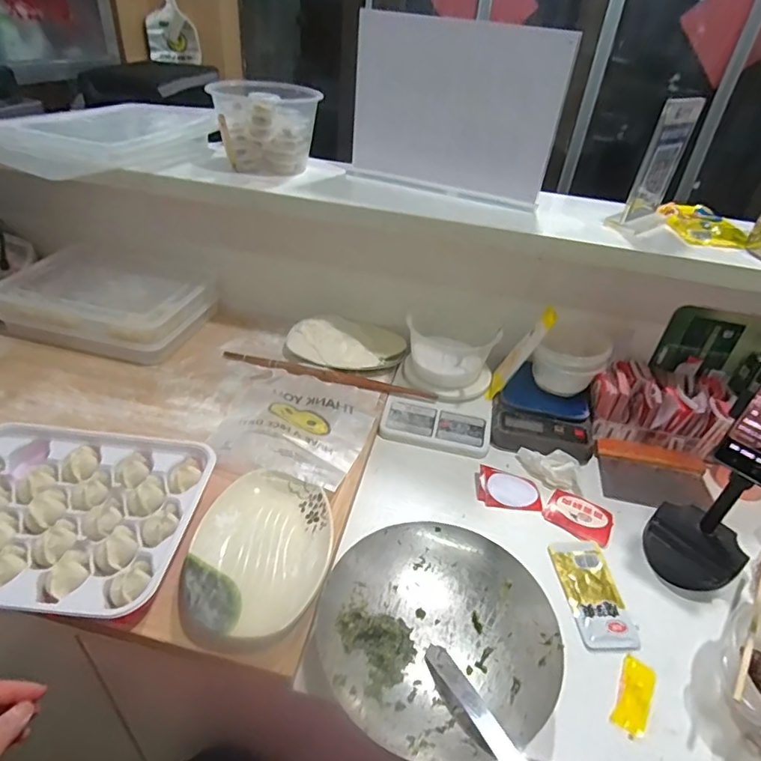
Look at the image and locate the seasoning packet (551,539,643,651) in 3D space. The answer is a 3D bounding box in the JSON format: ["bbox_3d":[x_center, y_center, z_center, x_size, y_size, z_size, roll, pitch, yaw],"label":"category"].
[{"bbox_3d":[0.237,0.233,0.557,0.061,0.015,0.127,2,37,-6],"label":"seasoning packet"}]

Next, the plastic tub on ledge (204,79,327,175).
[{"bbox_3d":[-0.177,-0.392,0.780,0.155,0.111,0.144,-3,37,-12],"label":"plastic tub on ledge"}]

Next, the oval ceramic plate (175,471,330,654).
[{"bbox_3d":[-0.123,0.175,0.523,0.137,0.020,0.199,5,36,-1],"label":"oval ceramic plate"}]

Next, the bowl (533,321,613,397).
[{"bbox_3d":[0.298,-0.028,0.797,0.101,0.093,0.101,4,36,-3],"label":"bowl"}]

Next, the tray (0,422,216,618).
[{"bbox_3d":[-0.345,0.140,0.540,0.285,0.031,0.219,6,36,0],"label":"tray"}]

